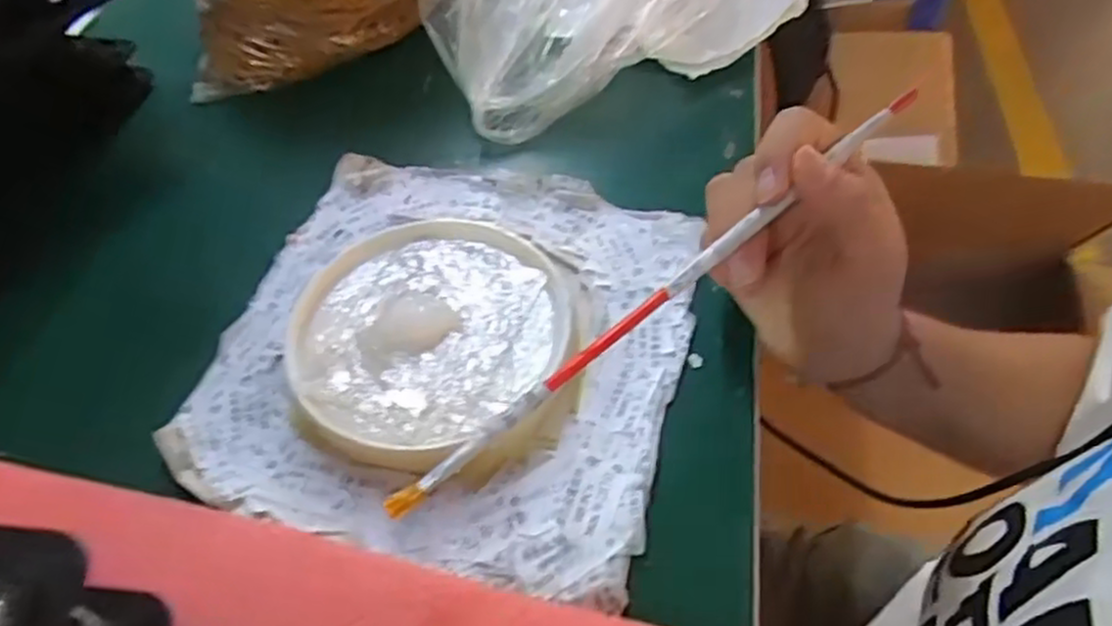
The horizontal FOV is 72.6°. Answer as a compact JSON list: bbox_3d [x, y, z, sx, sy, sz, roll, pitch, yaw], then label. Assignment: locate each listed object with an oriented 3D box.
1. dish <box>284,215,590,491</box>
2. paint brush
[{"bbox_3d":[-0.052,0.010,0.327,0.126,0.020,0.124,-2,52,2],"label":"dish"},{"bbox_3d":[0.042,-0.010,0.268,0.246,0.007,0.007,-38,55,-12],"label":"paint brush"}]

